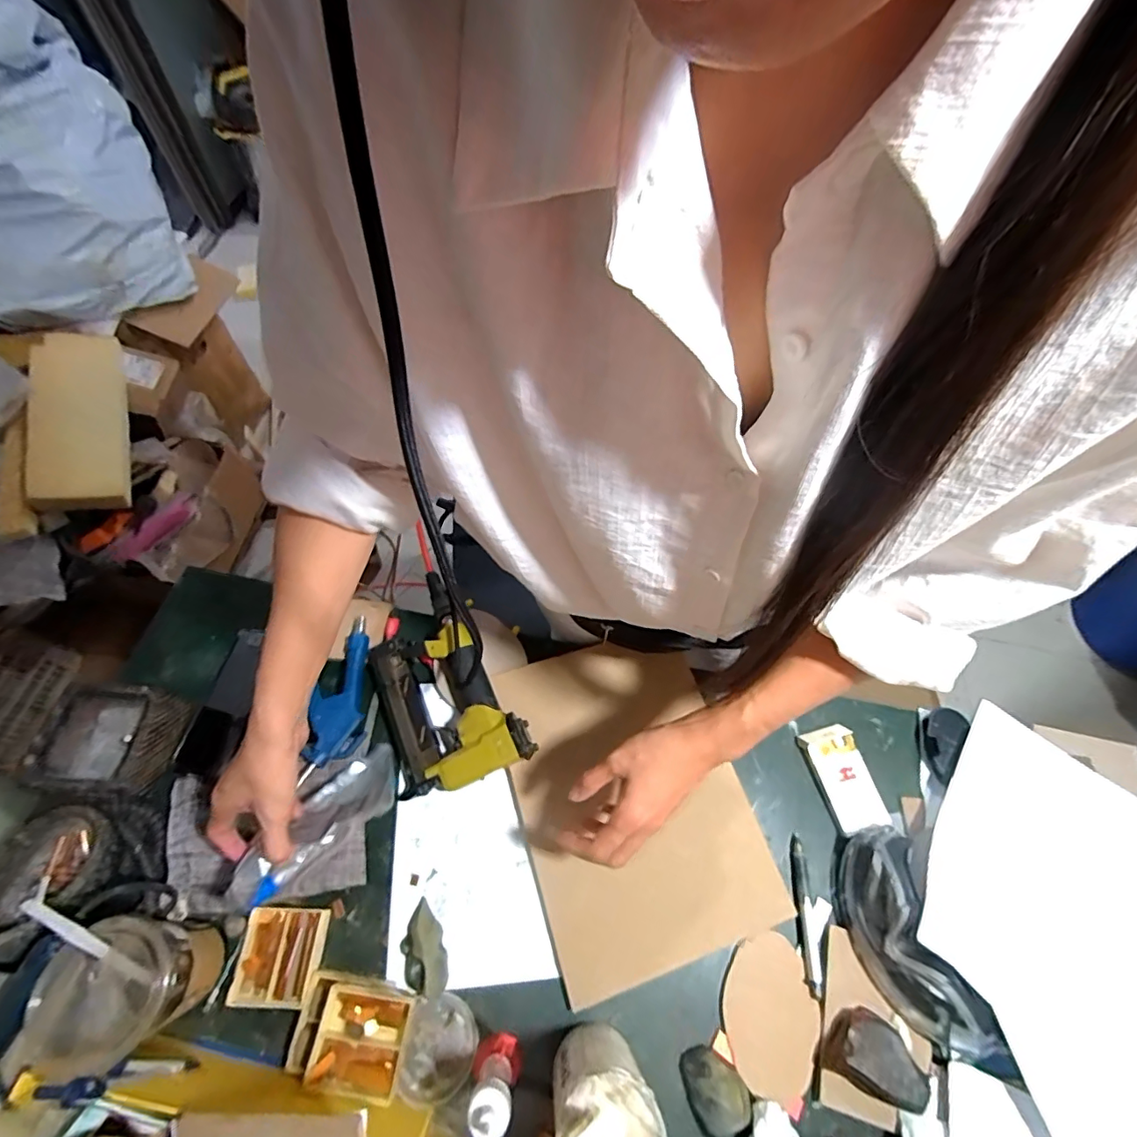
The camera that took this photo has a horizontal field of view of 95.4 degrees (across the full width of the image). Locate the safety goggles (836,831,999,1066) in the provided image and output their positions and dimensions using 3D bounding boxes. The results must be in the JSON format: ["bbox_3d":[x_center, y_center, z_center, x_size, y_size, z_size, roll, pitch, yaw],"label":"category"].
[{"bbox_3d":[0.315,0.348,0.486,0.069,0.064,0.182,-8,62,-8],"label":"safety goggles"}]

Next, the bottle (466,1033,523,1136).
[{"bbox_3d":[-0.059,0.406,0.414,0.039,0.113,0.045,-6,62,-7],"label":"bottle"}]

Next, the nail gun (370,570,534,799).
[{"bbox_3d":[-0.148,0.135,0.586,0.135,0.053,0.224,-24,66,-15],"label":"nail gun"}]

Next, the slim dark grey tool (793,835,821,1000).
[{"bbox_3d":[0.237,0.347,0.521,0.014,0.005,0.133,5,61,-1],"label":"slim dark grey tool"}]

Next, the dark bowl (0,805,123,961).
[{"bbox_3d":[-0.476,0.281,0.472,0.091,0.063,0.111,9,61,2],"label":"dark bowl"}]

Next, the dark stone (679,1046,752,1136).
[{"bbox_3d":[0.127,0.459,0.453,0.049,0.023,0.059,-35,69,-20],"label":"dark stone"}]

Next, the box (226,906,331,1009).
[{"bbox_3d":[-0.270,0.363,0.484,0.072,0.014,0.075,5,61,-1],"label":"box"}]

